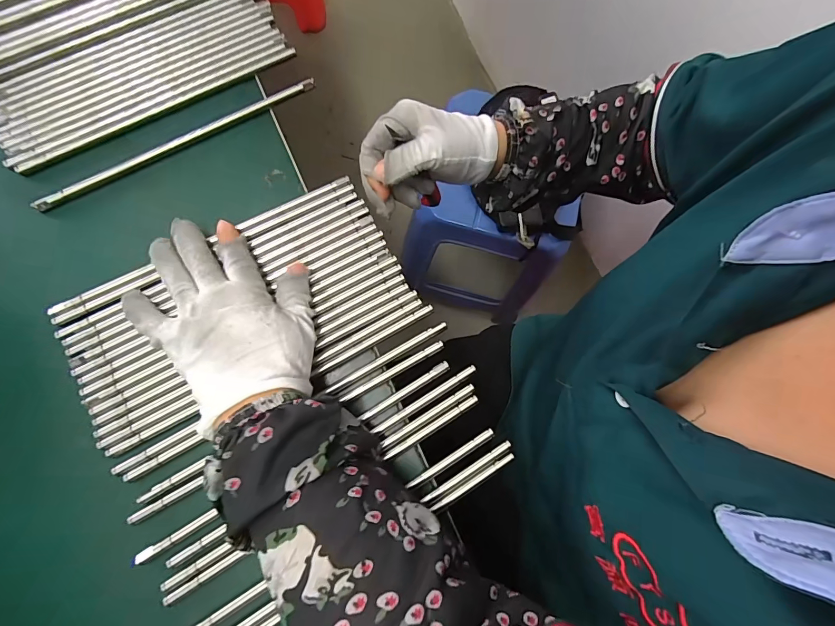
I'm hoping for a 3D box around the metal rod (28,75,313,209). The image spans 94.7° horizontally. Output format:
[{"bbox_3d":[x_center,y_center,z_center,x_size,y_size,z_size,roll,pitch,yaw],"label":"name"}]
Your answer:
[{"bbox_3d":[-0.194,-0.141,0.317,0.235,0.014,0.010,-30,77,-6],"label":"metal rod"}]

